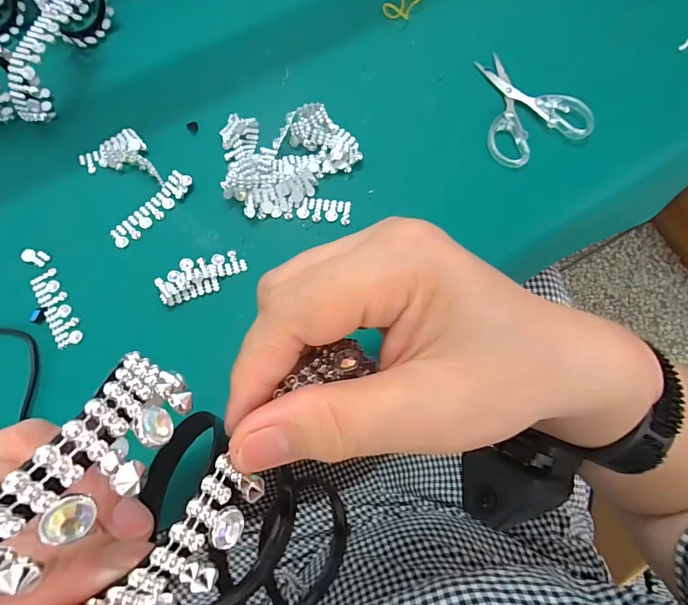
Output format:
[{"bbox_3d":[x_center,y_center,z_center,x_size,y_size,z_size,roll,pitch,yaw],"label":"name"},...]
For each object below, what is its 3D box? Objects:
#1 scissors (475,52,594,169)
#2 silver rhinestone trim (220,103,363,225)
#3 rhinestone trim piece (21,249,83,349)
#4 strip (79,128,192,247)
[{"bbox_3d":[0.152,-0.175,0.353,0.084,0.017,0.108,-25,75,-6],"label":"scissors"},{"bbox_3d":[-0.045,-0.114,0.332,0.108,0.023,0.096,0,74,1],"label":"silver rhinestone trim"},{"bbox_3d":[-0.226,-0.005,0.309,0.019,0.004,0.088,-30,76,-7],"label":"rhinestone trim piece"},{"bbox_3d":[-0.171,-0.102,0.332,0.073,0.011,0.093,-28,76,-7],"label":"strip"}]

